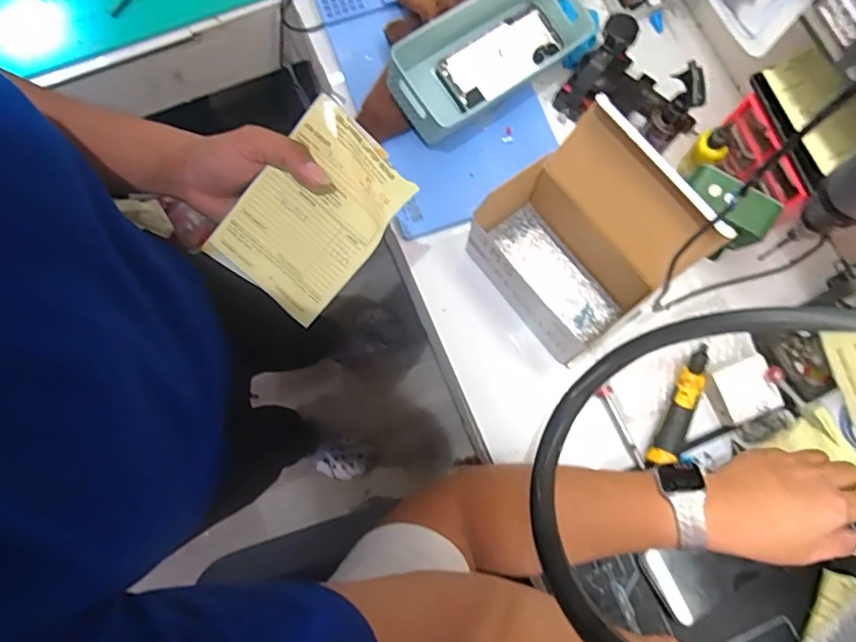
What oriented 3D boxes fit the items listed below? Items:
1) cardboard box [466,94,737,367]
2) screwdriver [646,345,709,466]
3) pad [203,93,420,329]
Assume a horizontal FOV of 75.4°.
[{"bbox_3d":[0.149,-0.089,0.576,0.146,0.170,0.196,-36,79,-8],"label":"cardboard box"},{"bbox_3d":[0.282,0.095,0.611,0.033,0.028,0.141,26,78,6],"label":"screwdriver"},{"bbox_3d":[-0.090,-0.081,0.440,0.101,0.025,0.150,41,100,-7],"label":"pad"}]

